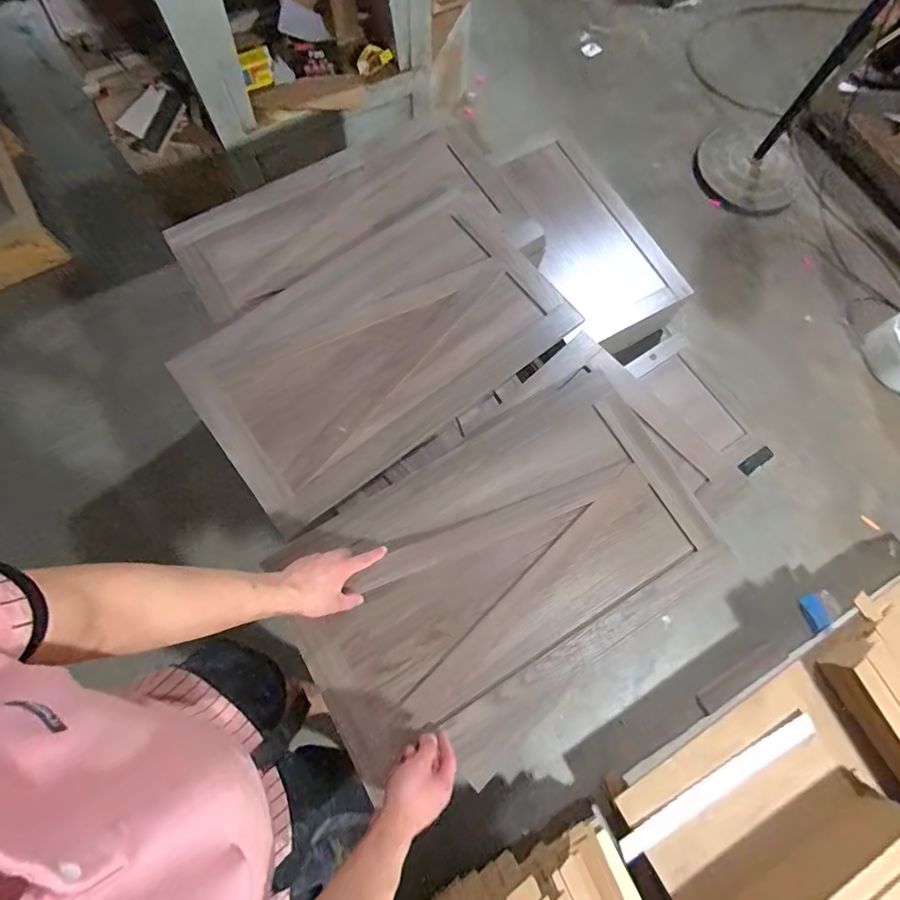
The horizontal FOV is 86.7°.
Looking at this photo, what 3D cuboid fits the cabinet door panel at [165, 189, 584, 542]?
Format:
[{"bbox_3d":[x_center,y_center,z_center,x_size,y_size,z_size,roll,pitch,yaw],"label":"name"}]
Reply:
[{"bbox_3d":[-0.127,-0.197,0.891,0.659,0.036,0.409,-37,75,-11],"label":"cabinet door panel"}]

